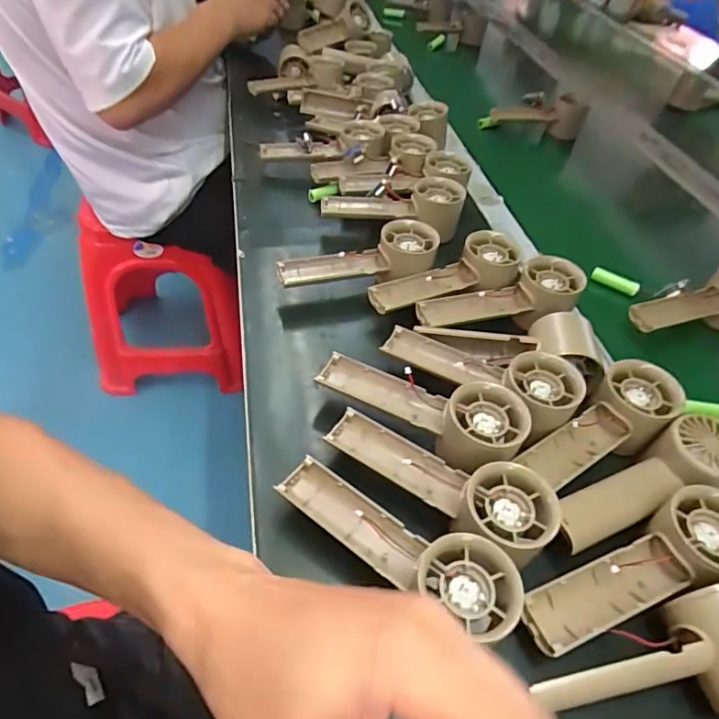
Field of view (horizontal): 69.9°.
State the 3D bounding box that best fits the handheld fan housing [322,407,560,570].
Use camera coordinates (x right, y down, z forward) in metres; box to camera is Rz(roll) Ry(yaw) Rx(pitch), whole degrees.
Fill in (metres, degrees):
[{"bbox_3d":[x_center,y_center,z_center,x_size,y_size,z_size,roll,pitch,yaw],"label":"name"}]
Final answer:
[{"bbox_3d":[0.049,0.074,0.336,0.155,0.034,0.048,25,50,16],"label":"handheld fan housing"}]

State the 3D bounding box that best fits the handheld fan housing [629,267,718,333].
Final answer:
[{"bbox_3d":[0.342,-0.053,0.520,0.153,0.052,0.056,-16,51,-19],"label":"handheld fan housing"}]

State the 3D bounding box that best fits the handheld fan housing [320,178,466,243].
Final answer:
[{"bbox_3d":[0.036,-0.173,0.580,0.156,0.048,0.057,3,48,-3],"label":"handheld fan housing"}]

